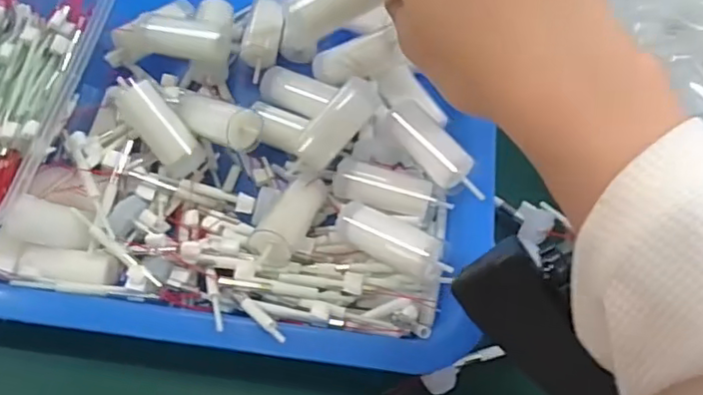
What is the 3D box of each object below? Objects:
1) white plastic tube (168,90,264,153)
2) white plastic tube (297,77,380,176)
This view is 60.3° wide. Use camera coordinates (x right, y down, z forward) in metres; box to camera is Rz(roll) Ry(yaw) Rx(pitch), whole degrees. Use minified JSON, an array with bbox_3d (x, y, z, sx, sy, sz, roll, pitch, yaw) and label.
[{"bbox_3d":[-0.069,-0.040,0.298,0.058,0.019,0.020,24,55,37],"label":"white plastic tube"},{"bbox_3d":[-0.007,-0.037,0.301,0.017,0.013,0.055,34,81,19],"label":"white plastic tube"}]

